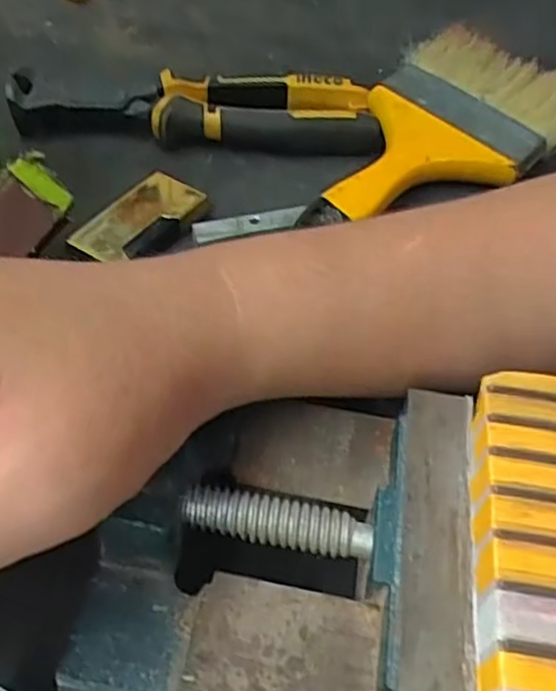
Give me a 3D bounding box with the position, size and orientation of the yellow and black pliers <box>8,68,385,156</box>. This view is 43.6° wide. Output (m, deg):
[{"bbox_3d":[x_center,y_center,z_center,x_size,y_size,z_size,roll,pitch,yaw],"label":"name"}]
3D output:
[{"bbox_3d":[-0.046,-0.133,0.398,0.202,0.026,0.046,-3,49,-4],"label":"yellow and black pliers"}]

